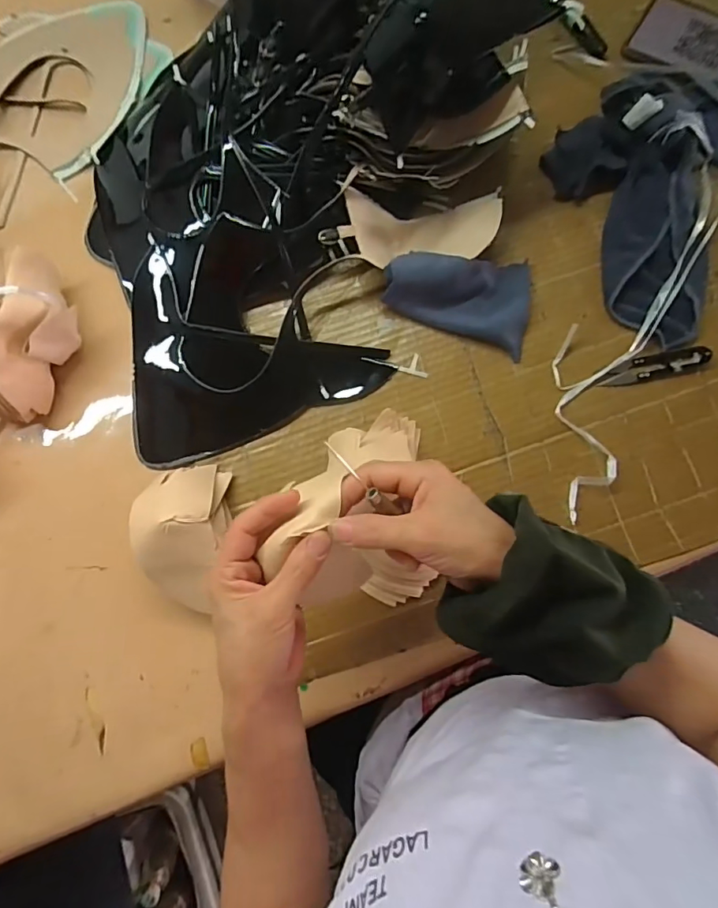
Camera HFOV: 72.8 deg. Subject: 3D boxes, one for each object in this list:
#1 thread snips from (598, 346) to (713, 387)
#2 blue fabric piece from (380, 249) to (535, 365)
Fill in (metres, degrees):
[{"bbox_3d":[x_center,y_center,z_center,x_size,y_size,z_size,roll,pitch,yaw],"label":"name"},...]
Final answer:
[{"bbox_3d":[0.280,-0.082,0.459,0.098,0.008,0.023,-15,82,1],"label":"thread snips"},{"bbox_3d":[0.095,-0.150,0.464,0.141,0.041,0.090,10,83,-1],"label":"blue fabric piece"}]

